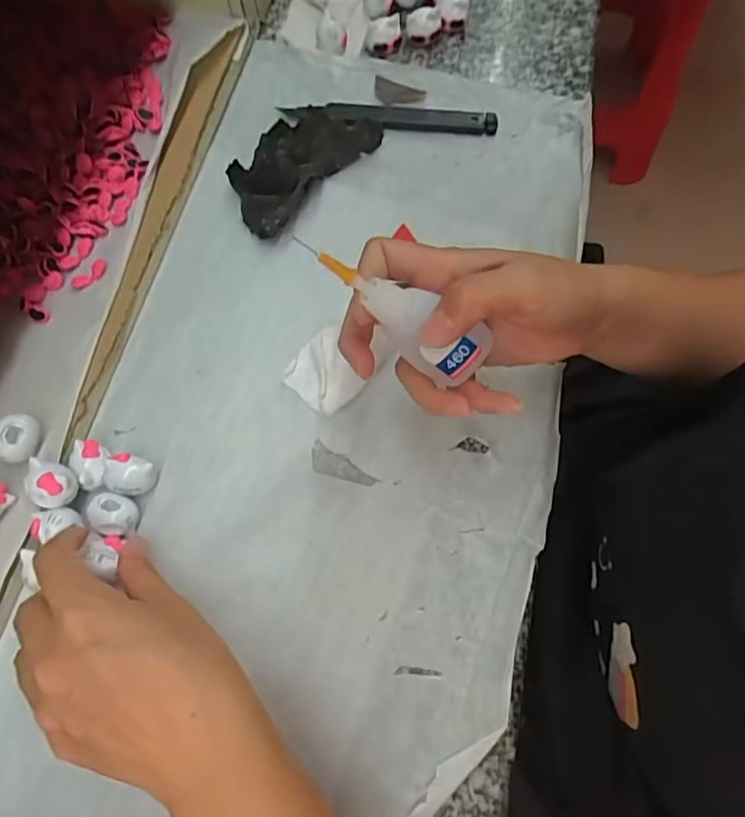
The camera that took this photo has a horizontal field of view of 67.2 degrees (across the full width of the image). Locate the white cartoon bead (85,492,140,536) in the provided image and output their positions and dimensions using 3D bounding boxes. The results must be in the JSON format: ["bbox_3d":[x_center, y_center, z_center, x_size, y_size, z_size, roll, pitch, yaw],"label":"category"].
[{"bbox_3d":[-0.134,0.056,0.292,0.025,0.017,0.020,20,72,7],"label":"white cartoon bead"}]

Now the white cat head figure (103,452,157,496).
[{"bbox_3d":[-0.126,0.036,0.298,0.024,0.019,0.020,10,71,4],"label":"white cat head figure"}]

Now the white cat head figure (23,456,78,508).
[{"bbox_3d":[-0.162,0.038,0.281,0.023,0.014,0.022,0,71,1],"label":"white cat head figure"}]

